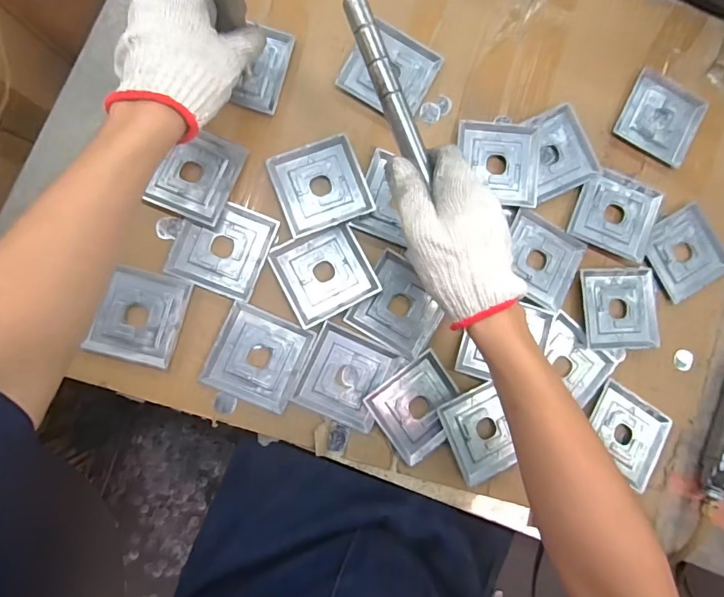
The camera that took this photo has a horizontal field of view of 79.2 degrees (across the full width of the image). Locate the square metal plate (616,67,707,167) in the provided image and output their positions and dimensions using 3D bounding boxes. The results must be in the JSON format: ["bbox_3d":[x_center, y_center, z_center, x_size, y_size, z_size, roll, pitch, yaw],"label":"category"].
[{"bbox_3d":[0.351,-0.212,0.513,0.088,0.010,0.091,27,84,-5],"label":"square metal plate"}]

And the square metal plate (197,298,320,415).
[{"bbox_3d":[-0.106,0.061,0.450,0.091,0.008,0.091,23,84,-5],"label":"square metal plate"}]

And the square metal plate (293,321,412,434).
[{"bbox_3d":[-0.013,0.083,0.456,0.091,0.010,0.090,26,84,-5],"label":"square metal plate"}]

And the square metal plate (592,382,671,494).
[{"bbox_3d":[0.290,0.149,0.481,0.087,0.014,0.085,33,84,-5],"label":"square metal plate"}]

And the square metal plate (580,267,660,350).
[{"bbox_3d":[0.289,0.011,0.486,0.087,0.014,0.091,-3,87,-7],"label":"square metal plate"}]

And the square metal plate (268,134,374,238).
[{"bbox_3d":[-0.043,-0.119,0.460,0.089,0.013,0.089,-20,90,-8],"label":"square metal plate"}]

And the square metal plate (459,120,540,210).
[{"bbox_3d":[0.150,-0.149,0.483,0.088,0.015,0.090,4,86,-7],"label":"square metal plate"}]

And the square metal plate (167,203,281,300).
[{"bbox_3d":[-0.144,-0.053,0.451,0.091,0.007,0.090,21,85,-6],"label":"square metal plate"}]

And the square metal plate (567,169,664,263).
[{"bbox_3d":[0.289,-0.097,0.497,0.087,0.015,0.091,28,84,-5],"label":"square metal plate"}]

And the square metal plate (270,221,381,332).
[{"bbox_3d":[-0.039,-0.027,0.456,0.091,0.012,0.087,-26,91,-8],"label":"square metal plate"}]

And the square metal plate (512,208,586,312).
[{"bbox_3d":[0.195,-0.042,0.481,0.085,0.008,0.083,28,84,-5],"label":"square metal plate"}]

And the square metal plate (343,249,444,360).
[{"bbox_3d":[0.042,0.008,0.467,0.087,0.011,0.086,31,84,-5],"label":"square metal plate"}]

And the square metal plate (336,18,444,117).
[{"bbox_3d":[0.031,-0.245,0.471,0.091,0.013,0.085,27,84,-5],"label":"square metal plate"}]

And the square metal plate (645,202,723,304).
[{"bbox_3d":[0.378,-0.053,0.509,0.102,0.013,0.091,-31,91,-8],"label":"square metal plate"}]

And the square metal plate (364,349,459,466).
[{"bbox_3d":[0.060,0.114,0.461,0.089,0.013,0.085,-35,92,-8],"label":"square metal plate"}]

